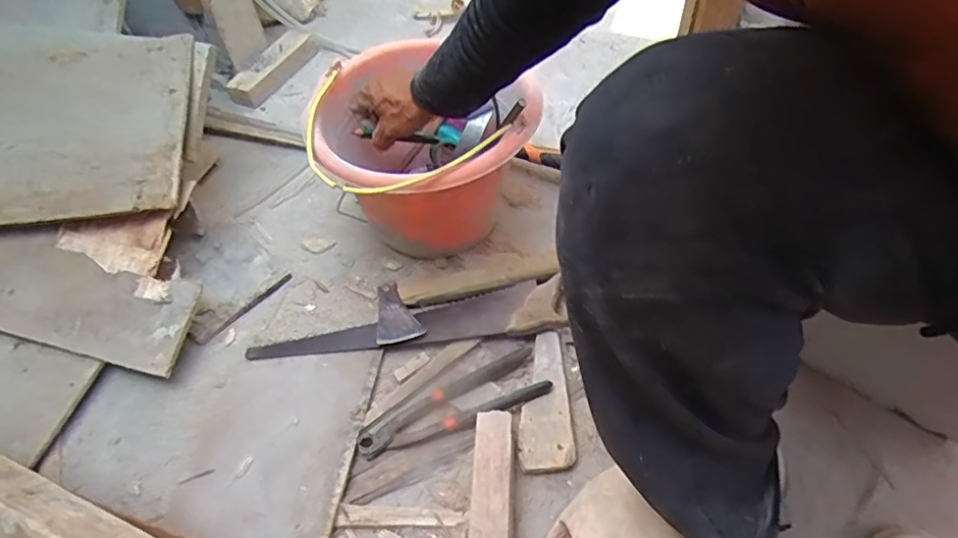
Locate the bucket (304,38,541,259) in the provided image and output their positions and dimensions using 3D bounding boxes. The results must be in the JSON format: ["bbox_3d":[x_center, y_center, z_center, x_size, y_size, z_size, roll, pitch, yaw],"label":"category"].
[{"bbox_3d":[-0.067,-0.131,0.748,0.253,0.210,0.267,-4,50,5],"label":"bucket"}]

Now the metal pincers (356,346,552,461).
[{"bbox_3d":[-0.031,0.154,0.648,0.219,0.032,0.066,-23,51,-11],"label":"metal pincers"}]

